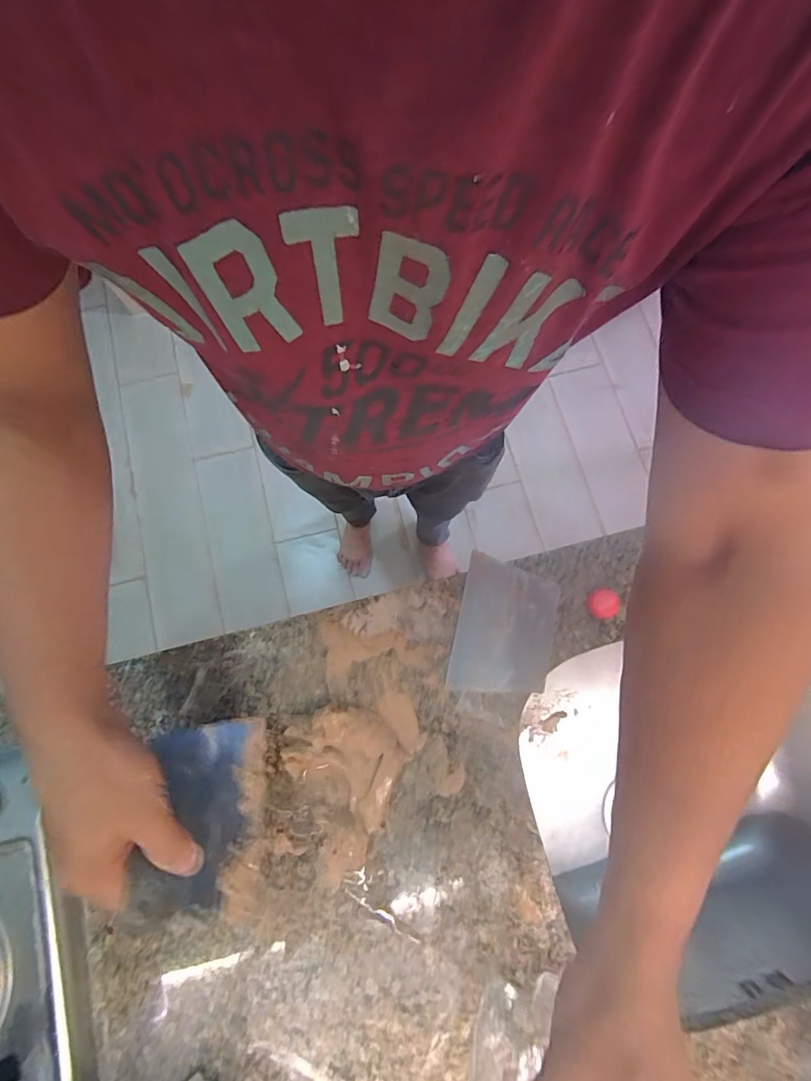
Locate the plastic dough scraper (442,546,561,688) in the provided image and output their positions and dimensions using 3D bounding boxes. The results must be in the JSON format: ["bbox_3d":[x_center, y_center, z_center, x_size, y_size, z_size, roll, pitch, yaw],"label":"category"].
[{"bbox_3d":[0.105,0.091,0.470,0.099,0.005,0.136,12,77,3],"label":"plastic dough scraper"}]

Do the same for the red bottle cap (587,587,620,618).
[{"bbox_3d":[0.207,0.066,0.470,0.027,0.017,0.030,-16,77,-4],"label":"red bottle cap"}]

